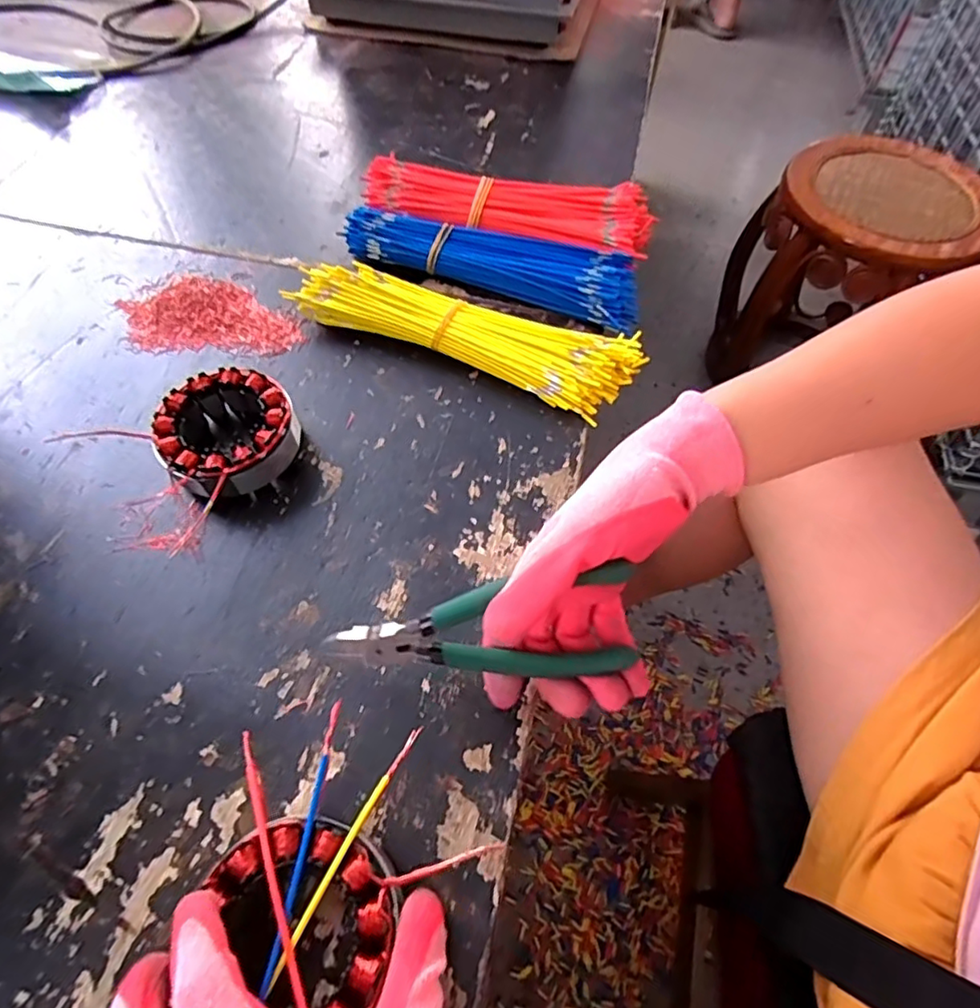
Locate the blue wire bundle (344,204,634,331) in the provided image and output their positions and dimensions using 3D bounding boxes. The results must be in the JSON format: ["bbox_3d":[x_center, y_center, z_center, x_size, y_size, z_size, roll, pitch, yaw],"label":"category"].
[{"bbox_3d":[0.003,-0.205,0.502,0.248,0.031,0.064,15,59,8],"label":"blue wire bundle"}]

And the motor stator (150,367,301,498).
[{"bbox_3d":[-0.174,-0.047,0.401,0.086,0.037,0.083,1,58,-1],"label":"motor stator"}]

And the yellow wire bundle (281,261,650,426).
[{"bbox_3d":[-0.017,-0.138,0.461,0.261,0.033,0.075,21,59,11],"label":"yellow wire bundle"}]

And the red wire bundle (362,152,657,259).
[{"bbox_3d":[0.015,-0.265,0.537,0.257,0.036,0.085,15,59,8],"label":"red wire bundle"}]

